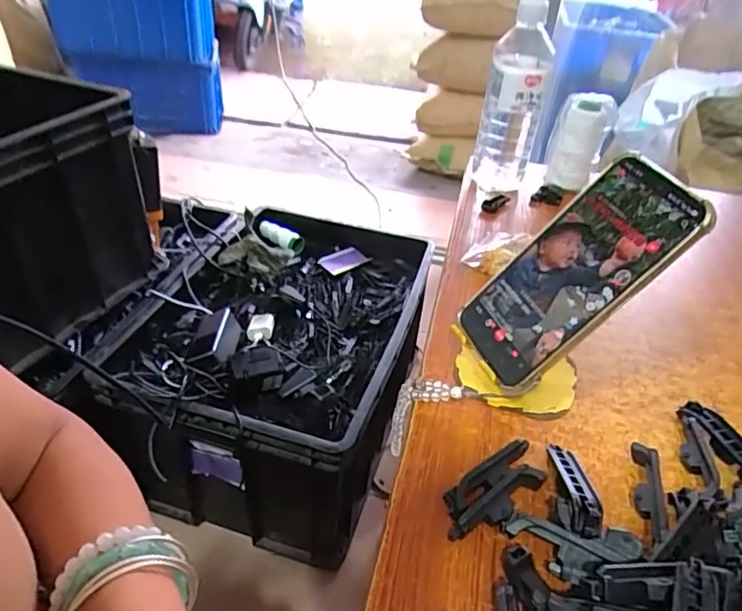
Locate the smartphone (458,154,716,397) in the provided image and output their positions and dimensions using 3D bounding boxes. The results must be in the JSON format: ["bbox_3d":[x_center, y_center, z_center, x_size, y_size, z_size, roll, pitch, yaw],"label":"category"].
[{"bbox_3d":[0.135,-0.021,0.373,0.009,0.168,0.081,26,26,-43],"label":"smartphone"}]

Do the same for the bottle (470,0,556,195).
[{"bbox_3d":[0.169,-0.239,0.659,0.070,0.204,0.066,13,38,12],"label":"bottle"}]

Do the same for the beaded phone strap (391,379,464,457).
[{"bbox_3d":[0.031,0.083,0.419,0.030,0.085,0.023,18,32,-20],"label":"beaded phone strap"}]

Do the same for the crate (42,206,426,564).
[{"bbox_3d":[-0.155,0.101,1.046,0.419,0.299,0.571,13,38,11],"label":"crate"}]

